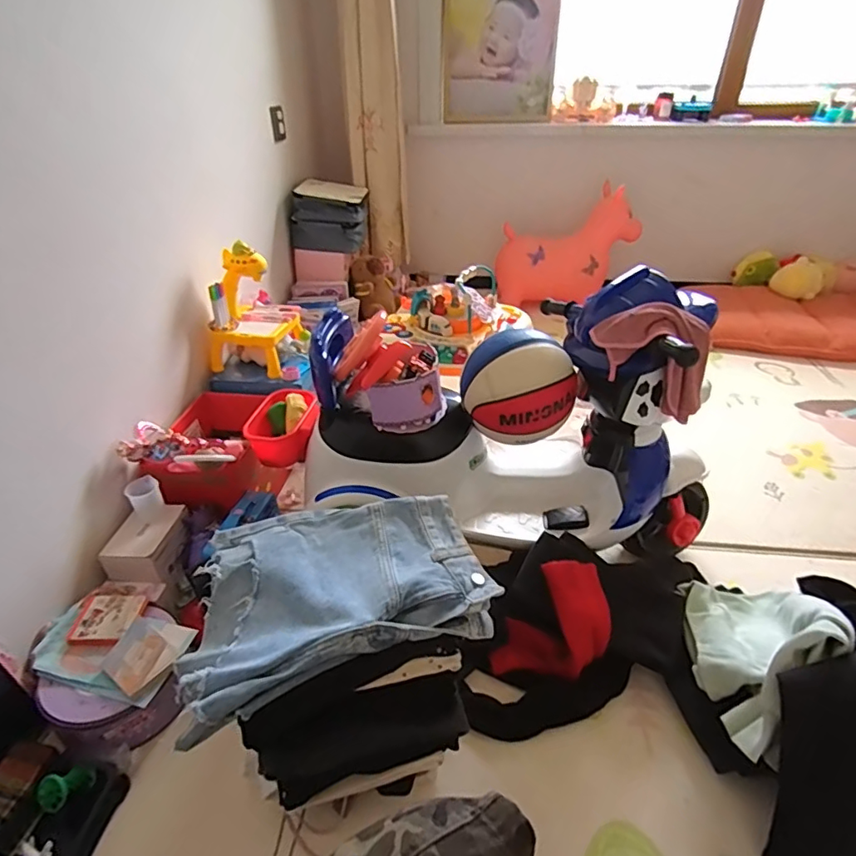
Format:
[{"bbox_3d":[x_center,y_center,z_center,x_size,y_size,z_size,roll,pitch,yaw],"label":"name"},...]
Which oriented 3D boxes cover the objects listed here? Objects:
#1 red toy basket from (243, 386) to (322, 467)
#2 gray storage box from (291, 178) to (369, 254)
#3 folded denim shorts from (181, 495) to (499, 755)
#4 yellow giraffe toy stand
[{"bbox_3d":[-0.293,-0.003,1.084,0.139,0.095,0.155,-7,34,-8],"label":"red toy basket"},{"bbox_3d":[-0.326,-0.727,1.793,0.228,0.193,0.275,-1,34,0],"label":"gray storage box"},{"bbox_3d":[-0.110,0.195,0.649,0.346,0.058,0.245,-10,35,-13],"label":"folded denim shorts"},{"bbox_3d":[-0.429,-0.298,1.280,0.186,0.280,0.178,2,34,5],"label":"yellow giraffe toy stand"}]

